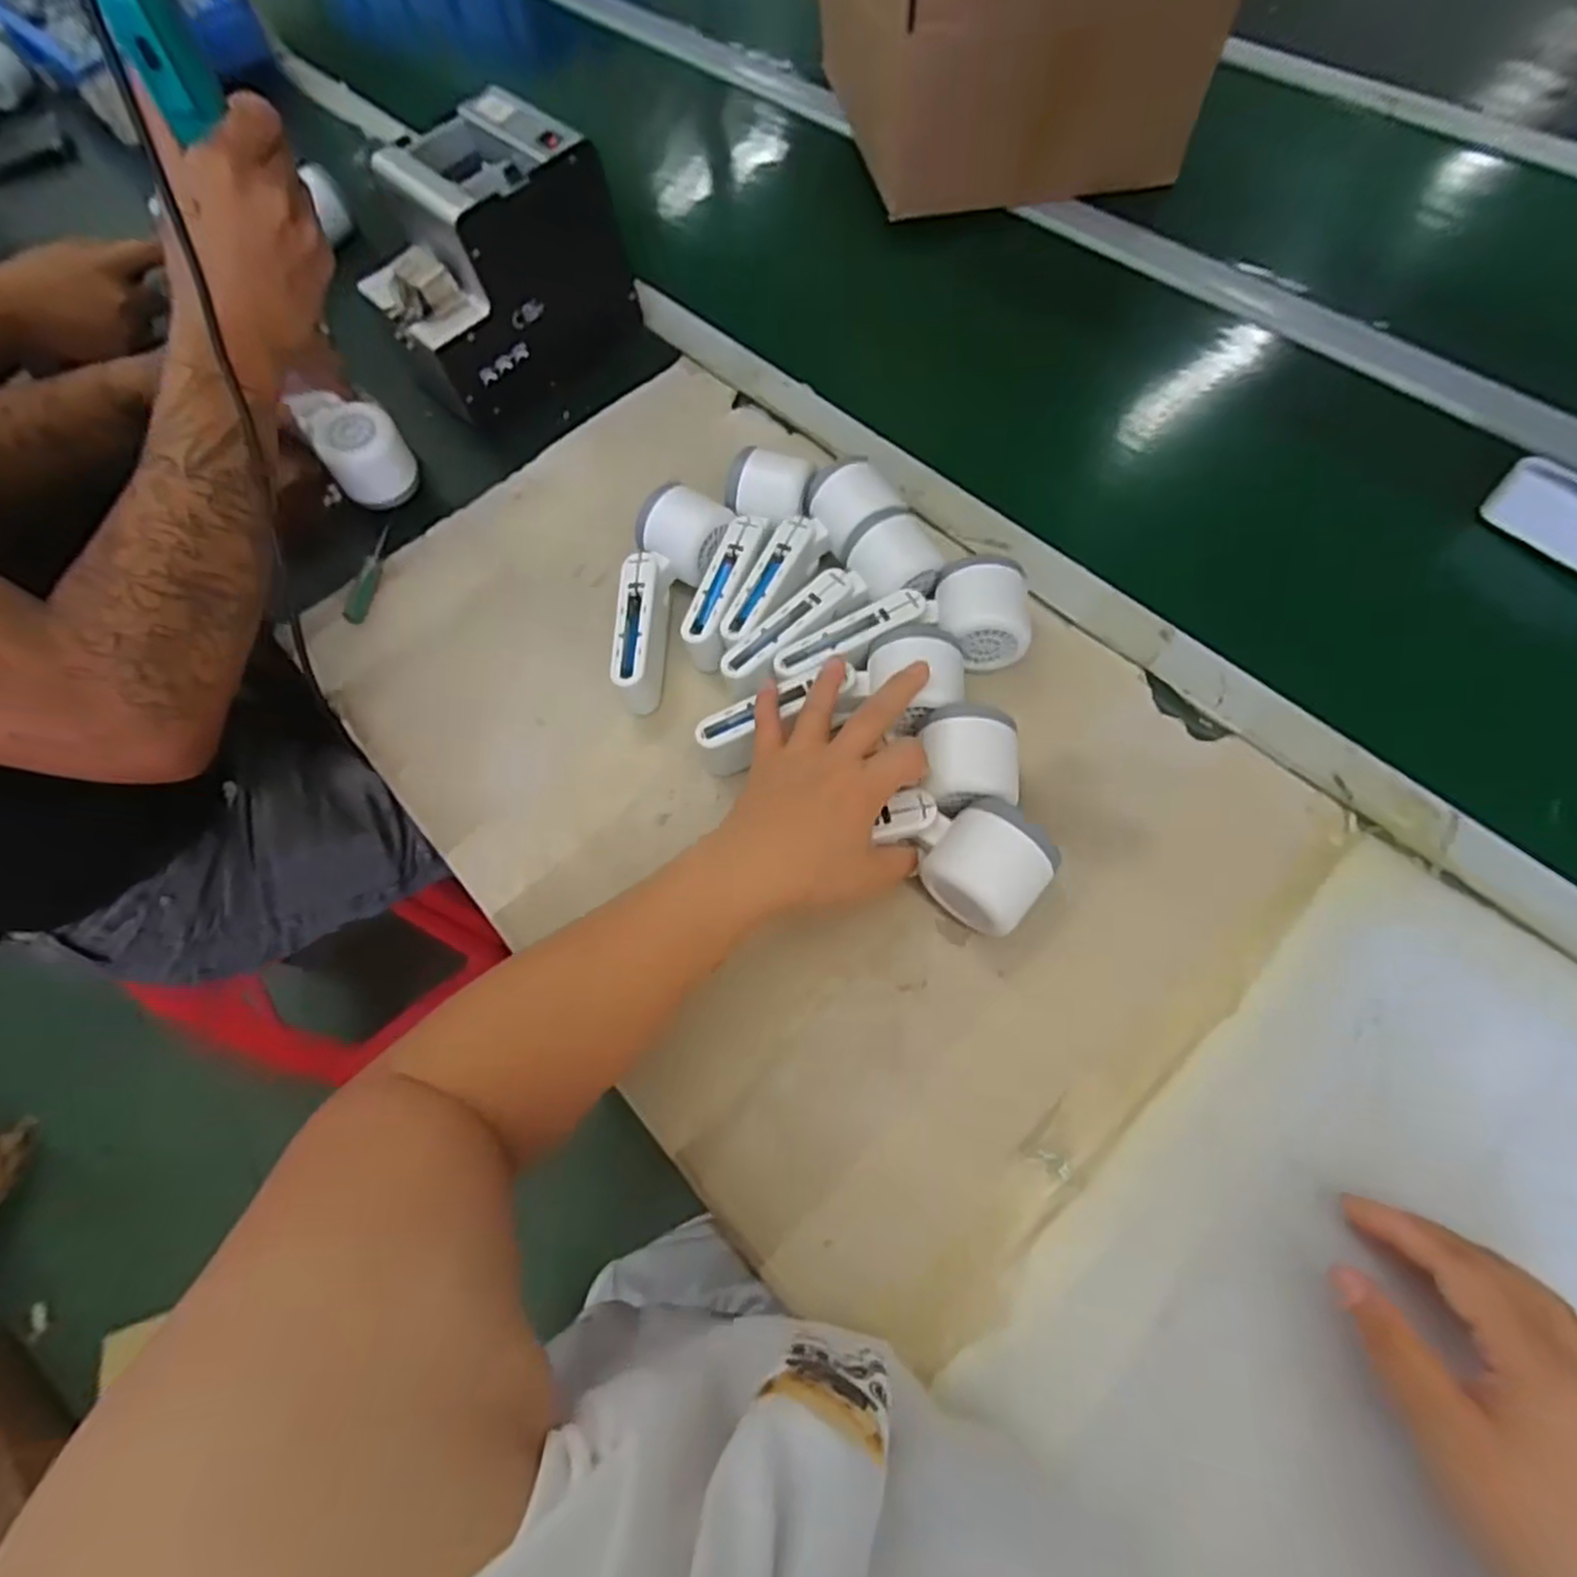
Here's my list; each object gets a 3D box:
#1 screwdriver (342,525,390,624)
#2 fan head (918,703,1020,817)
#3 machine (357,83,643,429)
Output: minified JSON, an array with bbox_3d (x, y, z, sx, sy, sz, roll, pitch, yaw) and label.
[{"bbox_3d":[-0.320,-0.163,0.580,0.016,0.017,0.083,4,64,7],"label":"screwdriver"},{"bbox_3d":[0.106,-0.011,0.452,0.055,0.043,0.066,-2,64,4],"label":"fan head"},{"bbox_3d":[-0.236,-0.417,0.611,0.125,0.141,0.178,37,72,20],"label":"machine"}]

